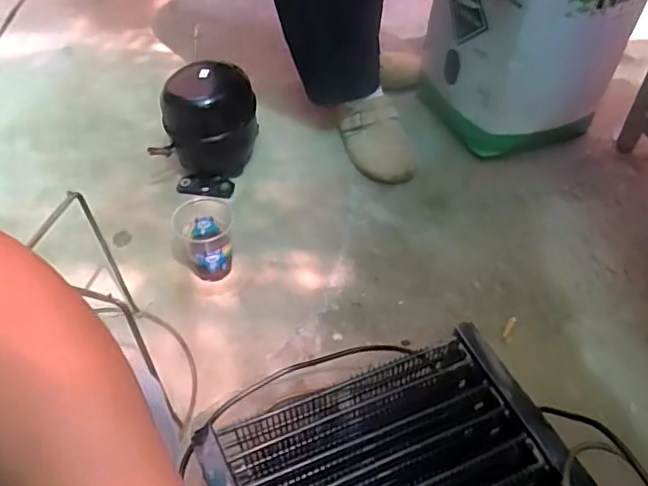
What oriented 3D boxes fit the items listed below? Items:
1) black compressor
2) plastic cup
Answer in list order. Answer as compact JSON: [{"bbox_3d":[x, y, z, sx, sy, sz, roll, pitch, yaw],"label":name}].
[{"bbox_3d":[-0.188,-0.195,0.995,0.136,0.175,0.179,15,51,14],"label":"black compressor"},{"bbox_3d":[-0.174,-0.007,0.885,0.085,0.094,0.101,-23,53,-18],"label":"plastic cup"}]

